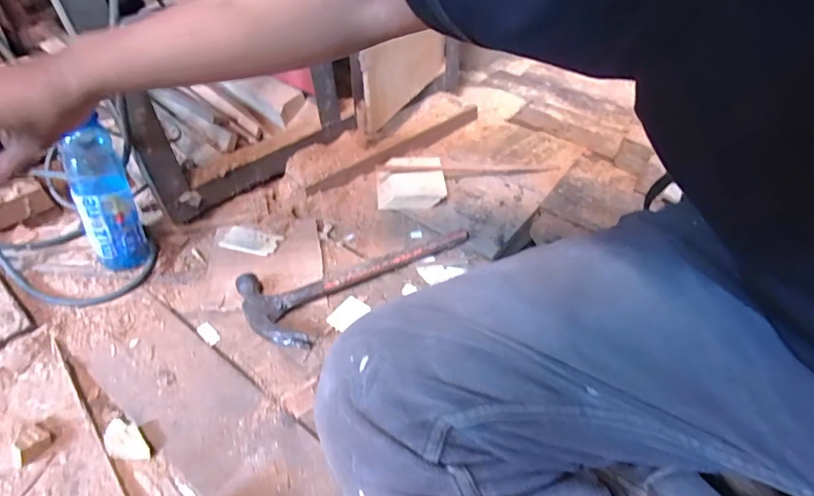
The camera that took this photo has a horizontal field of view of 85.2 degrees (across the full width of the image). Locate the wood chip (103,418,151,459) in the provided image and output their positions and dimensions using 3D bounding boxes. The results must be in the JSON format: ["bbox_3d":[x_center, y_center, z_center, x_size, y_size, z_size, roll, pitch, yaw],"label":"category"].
[{"bbox_3d":[-0.271,0.184,0.424,0.055,0.016,0.028,27,50,21],"label":"wood chip"}]

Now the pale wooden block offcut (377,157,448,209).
[{"bbox_3d":[0.006,-0.107,0.719,0.106,0.032,0.106,-1,46,-5],"label":"pale wooden block offcut"}]

